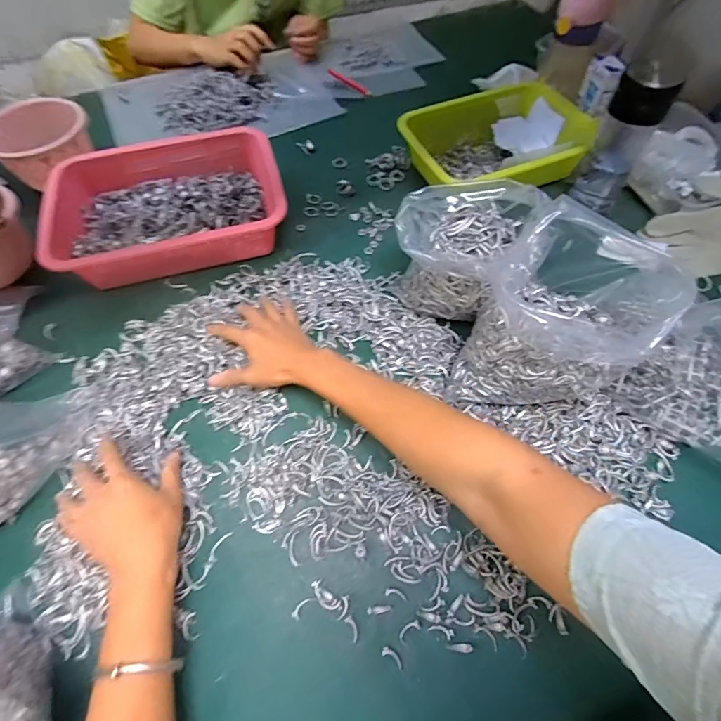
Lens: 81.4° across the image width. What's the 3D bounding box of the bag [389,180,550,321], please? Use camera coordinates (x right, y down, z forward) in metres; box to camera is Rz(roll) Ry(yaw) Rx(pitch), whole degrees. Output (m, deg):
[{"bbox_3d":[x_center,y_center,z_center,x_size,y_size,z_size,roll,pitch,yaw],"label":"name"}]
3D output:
[{"bbox_3d":[0.115,-0.126,0.495,0.125,0.140,0.123,34,66,19],"label":"bag"}]

